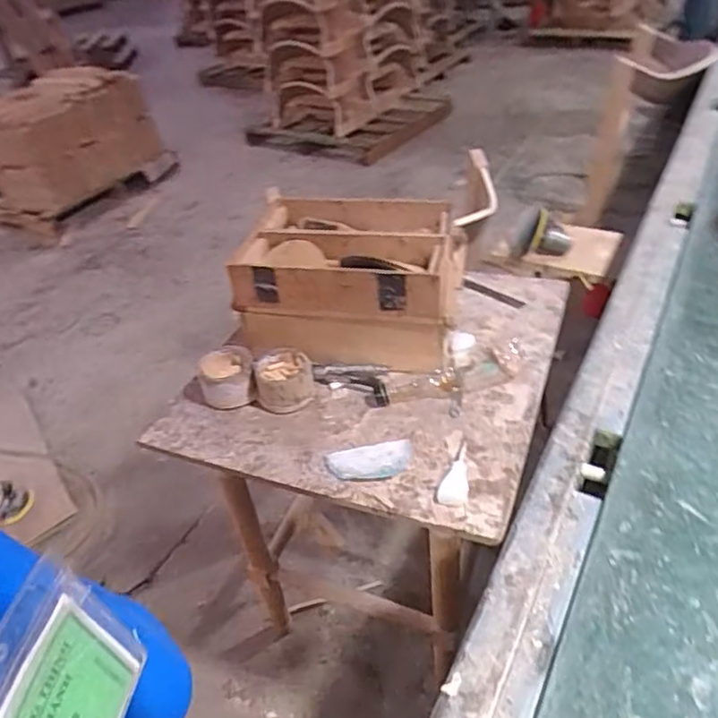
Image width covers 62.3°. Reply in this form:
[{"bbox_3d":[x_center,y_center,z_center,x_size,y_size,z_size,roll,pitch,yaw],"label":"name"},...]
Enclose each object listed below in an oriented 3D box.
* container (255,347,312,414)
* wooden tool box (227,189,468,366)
[{"bbox_3d":[-0.110,0.031,0.879,0.080,0.057,0.082,-5,37,4],"label":"container"},{"bbox_3d":[-0.010,-0.129,0.966,0.331,0.169,0.255,2,38,12],"label":"wooden tool box"}]

